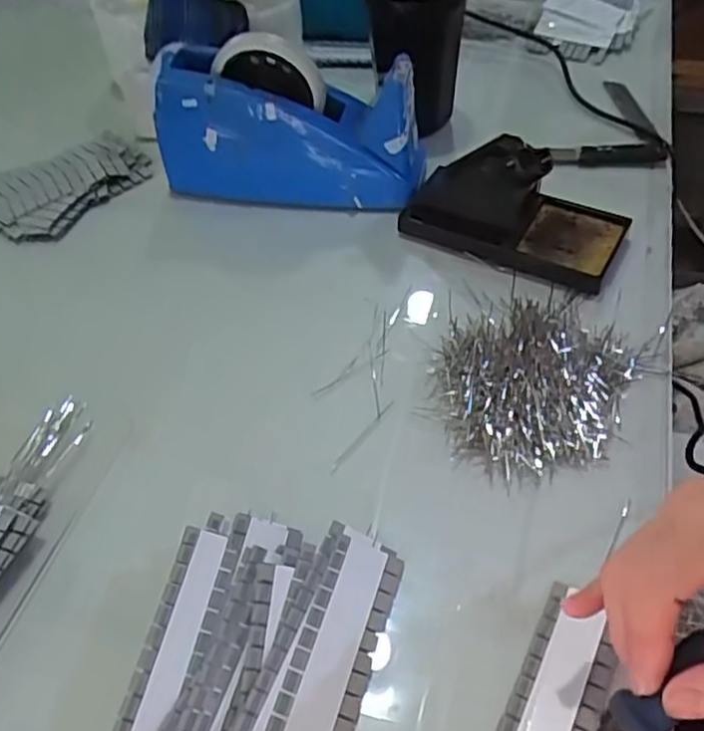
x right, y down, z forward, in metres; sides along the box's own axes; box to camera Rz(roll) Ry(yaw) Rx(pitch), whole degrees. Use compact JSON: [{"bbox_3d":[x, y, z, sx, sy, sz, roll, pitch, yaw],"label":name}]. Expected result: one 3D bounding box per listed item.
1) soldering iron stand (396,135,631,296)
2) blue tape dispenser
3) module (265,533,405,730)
[{"bbox_3d":[0.119,-0.121,0.517,0.159,0.070,0.077,17,54,16],"label":"soldering iron stand"},{"bbox_3d":[-0.049,-0.189,0.557,0.207,0.114,0.062,4,51,7],"label":"blue tape dispenser"},{"bbox_3d":[-0.009,0.145,0.345,0.039,0.004,0.125,26,52,-3],"label":"module"}]

